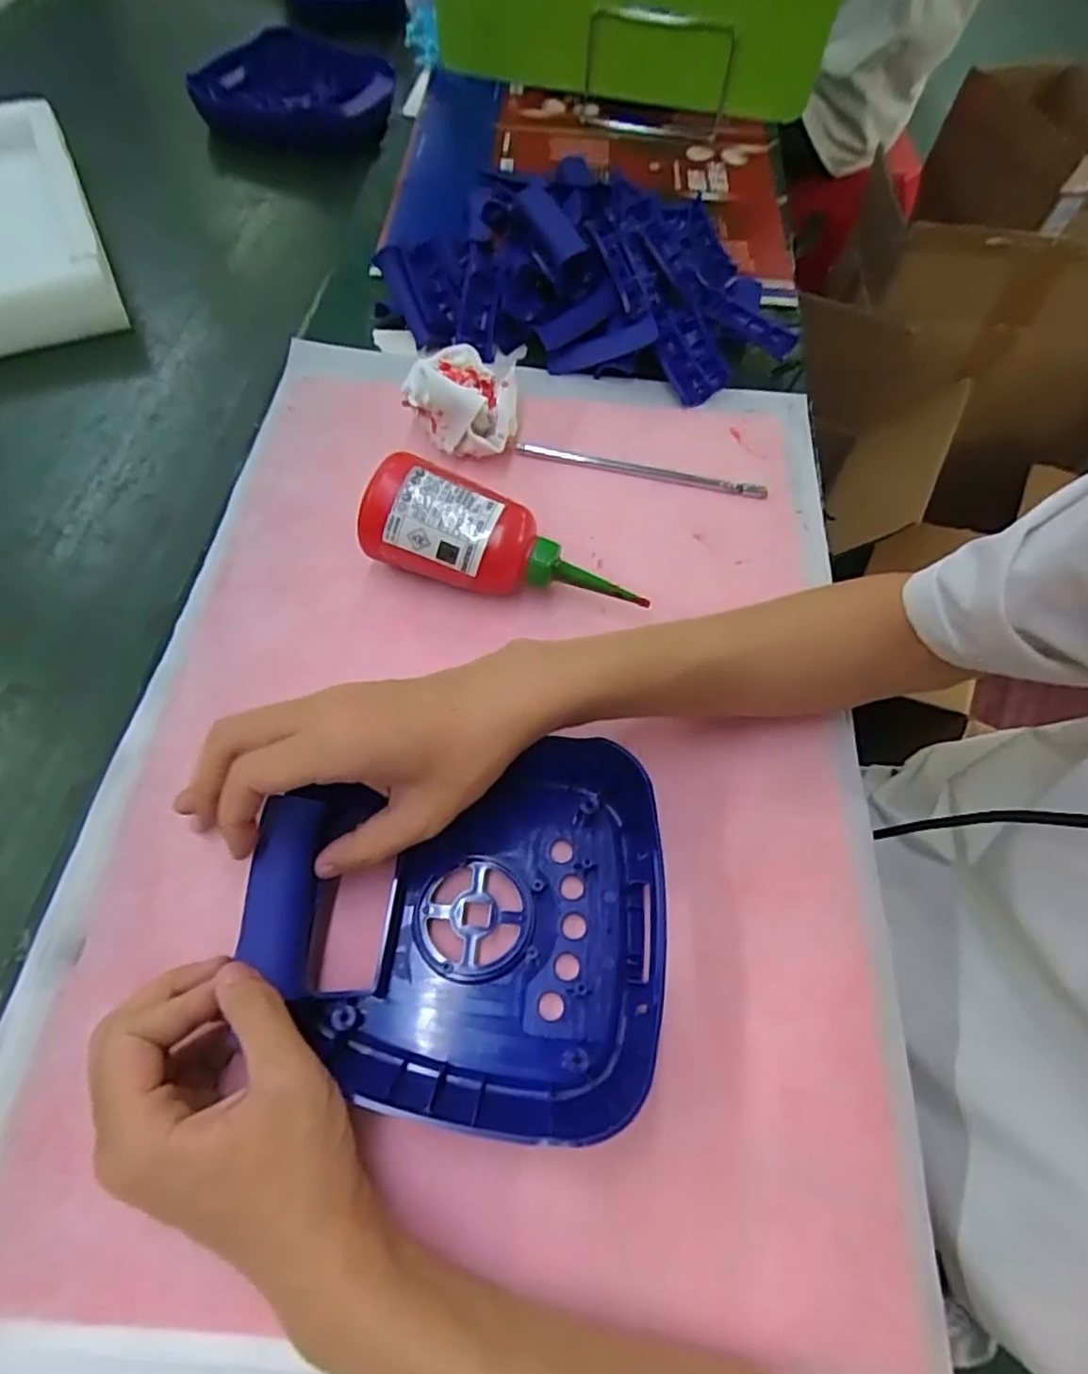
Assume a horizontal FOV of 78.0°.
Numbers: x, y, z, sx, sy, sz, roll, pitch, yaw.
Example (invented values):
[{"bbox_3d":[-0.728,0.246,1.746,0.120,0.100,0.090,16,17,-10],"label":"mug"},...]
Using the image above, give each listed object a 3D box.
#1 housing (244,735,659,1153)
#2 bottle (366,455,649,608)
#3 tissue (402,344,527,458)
[{"bbox_3d":[-0.034,0.102,0.310,0.177,0.060,0.168,5,61,1],"label":"housing"},{"bbox_3d":[-0.023,-0.083,0.399,0.169,0.048,0.061,19,61,-9],"label":"bottle"},{"bbox_3d":[-0.055,-0.194,0.452,0.074,0.050,0.059,2,61,-1],"label":"tissue"}]

